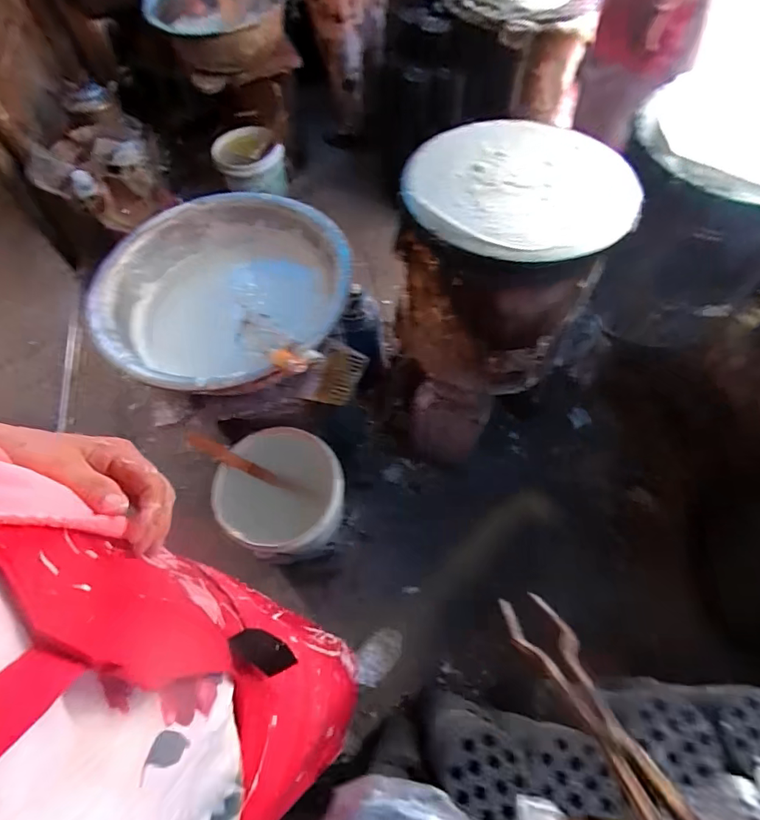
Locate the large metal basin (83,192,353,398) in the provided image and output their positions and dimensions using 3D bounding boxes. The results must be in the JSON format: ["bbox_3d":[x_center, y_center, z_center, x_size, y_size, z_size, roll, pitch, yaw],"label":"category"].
[{"bbox_3d":[-0.324,-0.237,0.940,0.465,0.149,0.482,-1,63,2],"label":"large metal basin"}]

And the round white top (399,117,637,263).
[{"bbox_3d":[0.226,-0.376,0.763,0.334,0.036,0.361,-1,63,2],"label":"round white top"}]

